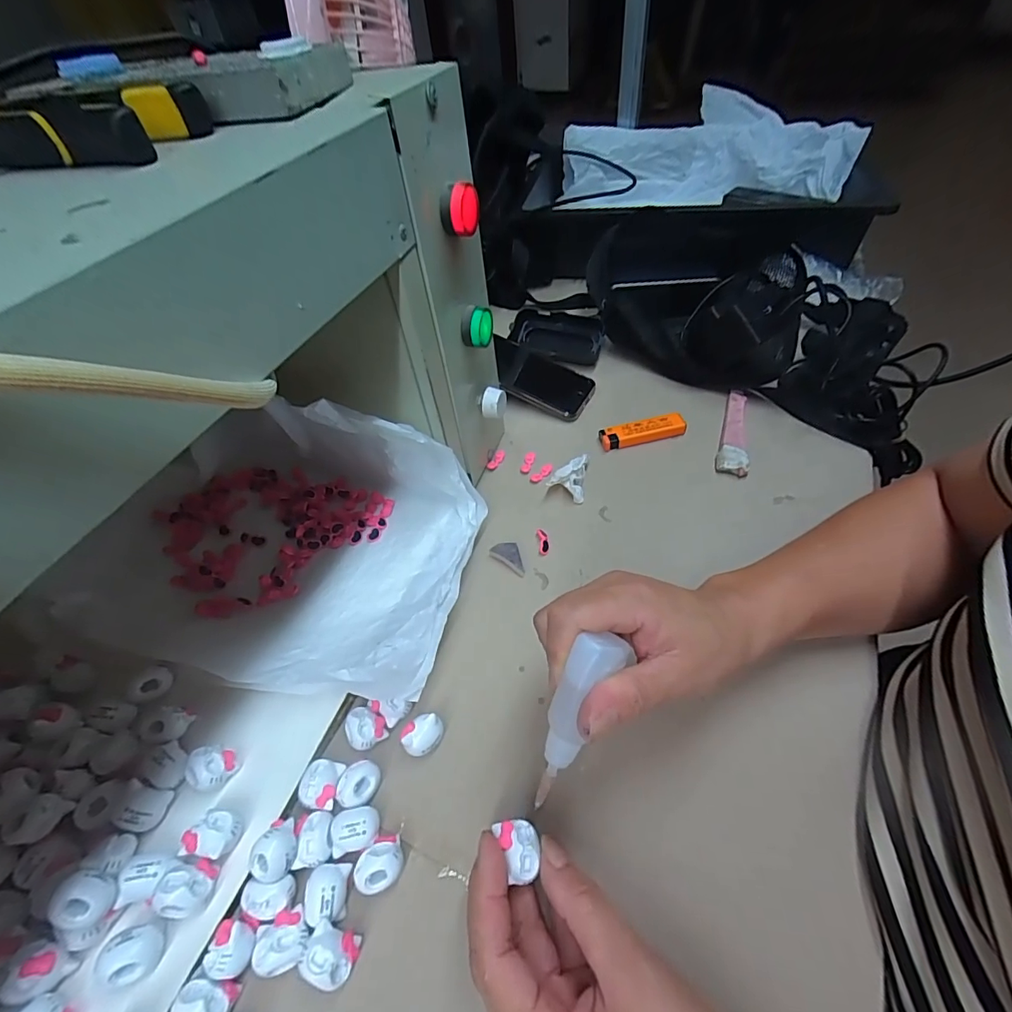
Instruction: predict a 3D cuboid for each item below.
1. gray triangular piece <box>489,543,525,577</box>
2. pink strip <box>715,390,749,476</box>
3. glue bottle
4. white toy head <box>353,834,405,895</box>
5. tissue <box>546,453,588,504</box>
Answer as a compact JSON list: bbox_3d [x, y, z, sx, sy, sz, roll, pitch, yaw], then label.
[{"bbox_3d":[0.005,0.041,0.384,0.034,0.007,0.019,29,60,27],"label":"gray triangular piece"},{"bbox_3d":[0.219,-0.073,0.450,0.025,0.017,0.112,12,54,16],"label":"pink strip"},{"bbox_3d":[0.033,0.104,0.227,0.025,0.091,0.025,21,12,18],"label":"glue bottle"},{"bbox_3d":[-0.068,0.193,0.253,0.026,0.015,0.022,-32,54,-17],"label":"white toy head"},{"bbox_3d":[0.060,-0.028,0.425,0.032,0.022,0.044,14,55,18],"label":"tissue"}]

